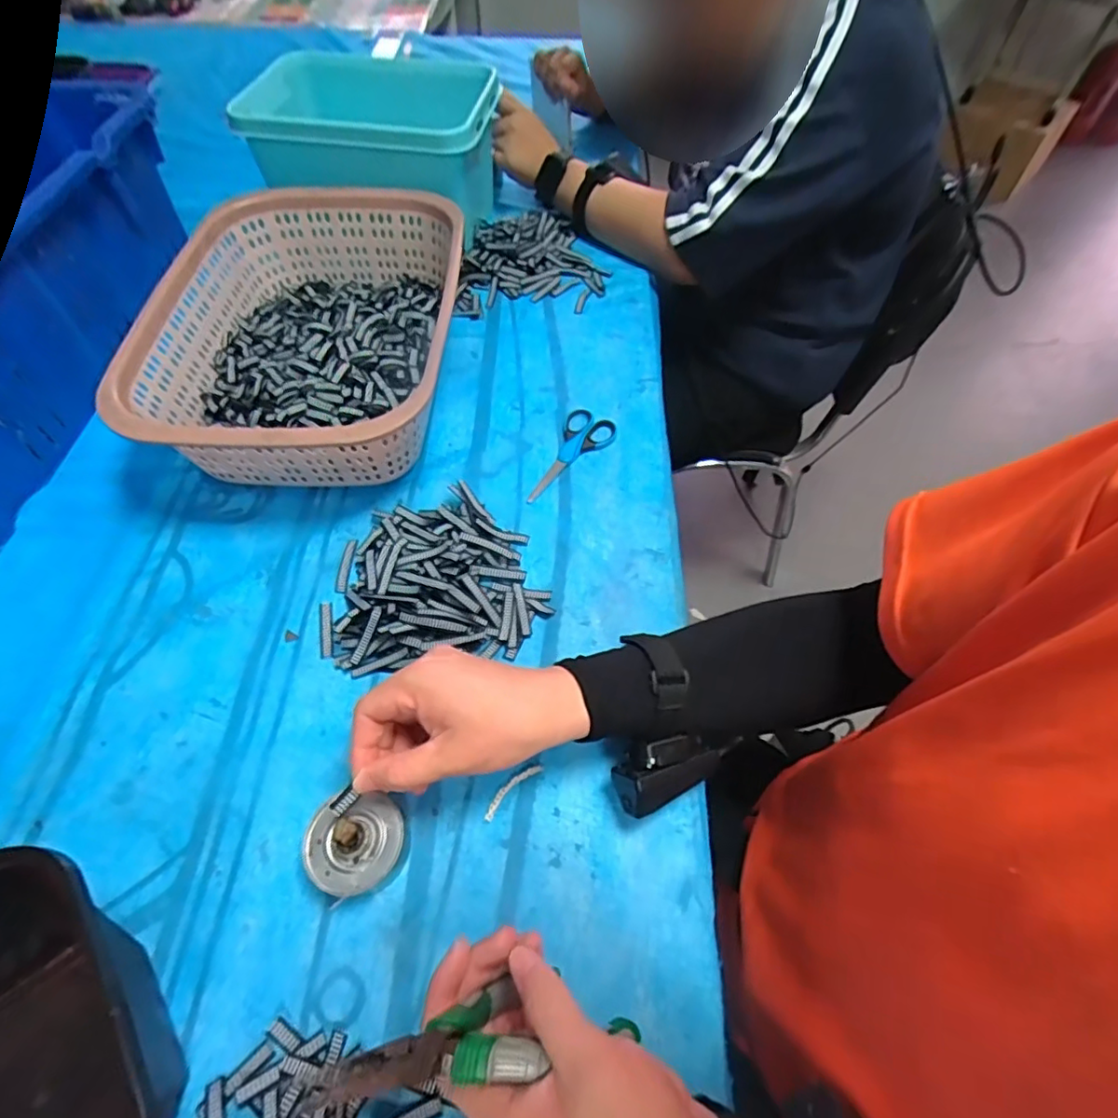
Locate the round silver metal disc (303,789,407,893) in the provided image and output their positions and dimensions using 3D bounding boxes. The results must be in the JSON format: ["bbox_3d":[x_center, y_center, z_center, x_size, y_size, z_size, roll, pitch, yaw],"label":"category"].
[{"bbox_3d":[-0.127,0.178,0.367,0.059,0.042,0.056,-21,61,-13],"label":"round silver metal disc"}]

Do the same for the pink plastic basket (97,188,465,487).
[{"bbox_3d":[-0.235,-0.209,0.563,0.247,0.102,0.339,3,58,2],"label":"pink plastic basket"}]

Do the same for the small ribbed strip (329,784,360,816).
[{"bbox_3d":[-0.131,0.147,0.355,0.008,0.006,0.016,38,65,20],"label":"small ribbed strip"}]

